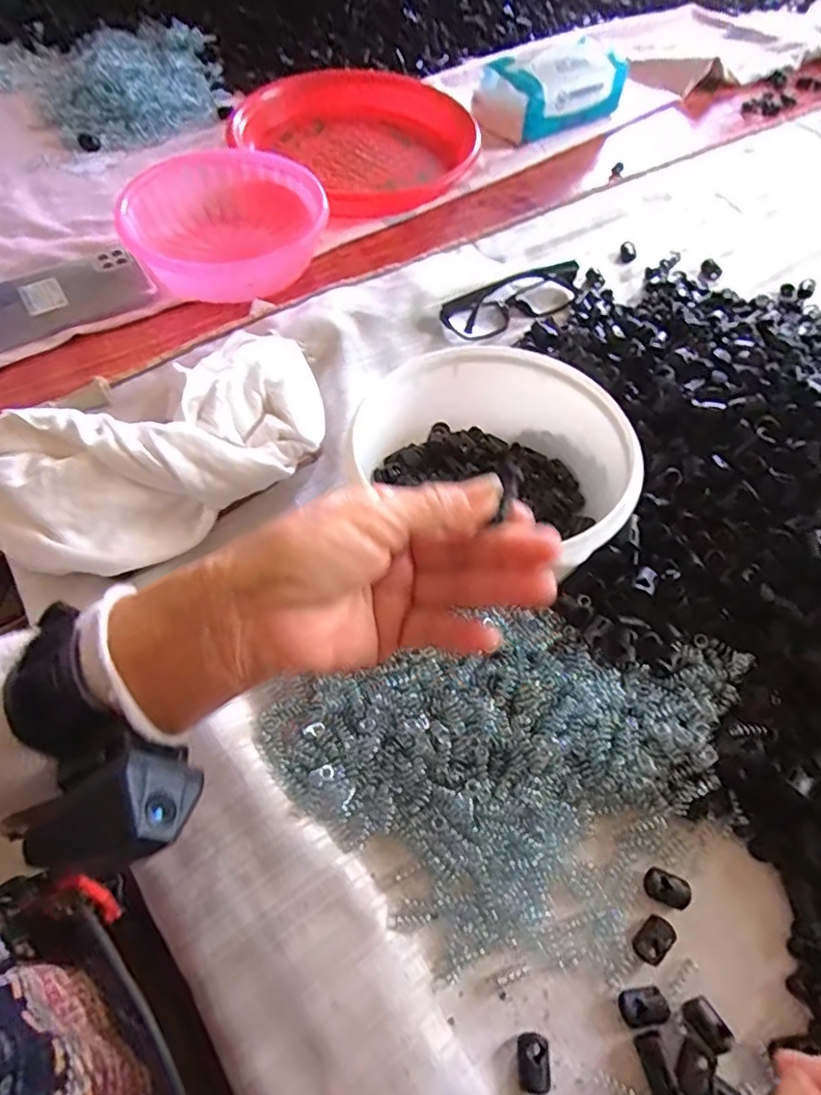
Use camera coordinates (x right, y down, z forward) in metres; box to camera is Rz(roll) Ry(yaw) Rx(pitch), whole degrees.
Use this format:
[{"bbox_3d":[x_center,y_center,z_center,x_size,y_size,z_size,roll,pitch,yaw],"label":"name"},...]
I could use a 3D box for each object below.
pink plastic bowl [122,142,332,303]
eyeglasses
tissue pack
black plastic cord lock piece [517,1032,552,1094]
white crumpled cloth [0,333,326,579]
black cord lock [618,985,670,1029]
[{"bbox_3d":[-0.164,-0.289,0.530,0.164,0.074,0.183,-29,64,-19],"label":"pink plastic bowl"},{"bbox_3d":[0.094,-0.214,0.494,0.145,0.023,0.042,-26,63,-17],"label":"eyeglasses"},{"bbox_3d":[0.159,-0.513,0.661,0.179,0.060,0.082,-19,61,-13],"label":"tissue pack"},{"bbox_3d":[0.054,0.225,0.254,0.014,0.006,0.020,1,59,-2],"label":"black plastic cord lock piece"},{"bbox_3d":[-0.150,-0.058,0.364,0.212,0.052,0.114,-20,62,-14],"label":"white crumpled cloth"},{"bbox_3d":[0.106,0.209,0.265,0.021,0.007,0.014,-6,59,-6],"label":"black cord lock"}]

